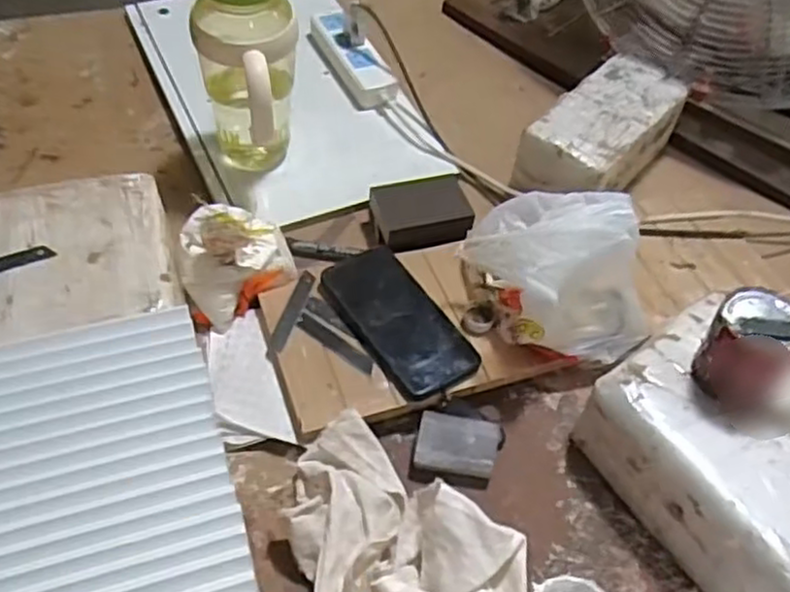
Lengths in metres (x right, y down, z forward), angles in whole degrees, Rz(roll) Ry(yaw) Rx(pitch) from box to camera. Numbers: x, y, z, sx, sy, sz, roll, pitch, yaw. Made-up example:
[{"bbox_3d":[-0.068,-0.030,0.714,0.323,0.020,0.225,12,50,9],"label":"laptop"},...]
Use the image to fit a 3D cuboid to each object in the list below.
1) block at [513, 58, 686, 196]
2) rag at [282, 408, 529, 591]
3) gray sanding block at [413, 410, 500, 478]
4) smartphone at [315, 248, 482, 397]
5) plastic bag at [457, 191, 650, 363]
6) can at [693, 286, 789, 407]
[{"bbox_3d":[0.247,-0.195,0.875,0.115,0.075,0.234,34,56,22],"label":"block"},{"bbox_3d":[0.008,0.188,0.535,0.148,0.068,0.249,-13,53,-15],"label":"rag"},{"bbox_3d":[0.054,0.130,0.633,0.068,0.020,0.047,11,51,4],"label":"gray sanding block"},{"bbox_3d":[0.001,0.023,0.699,0.083,0.018,0.168,-26,57,-23],"label":"smartphone"},{"bbox_3d":[0.156,-0.033,0.692,0.181,0.114,0.159,11,51,5],"label":"plastic bag"},{"bbox_3d":[0.278,0.041,0.576,0.068,0.067,0.069,31,55,20],"label":"can"}]

